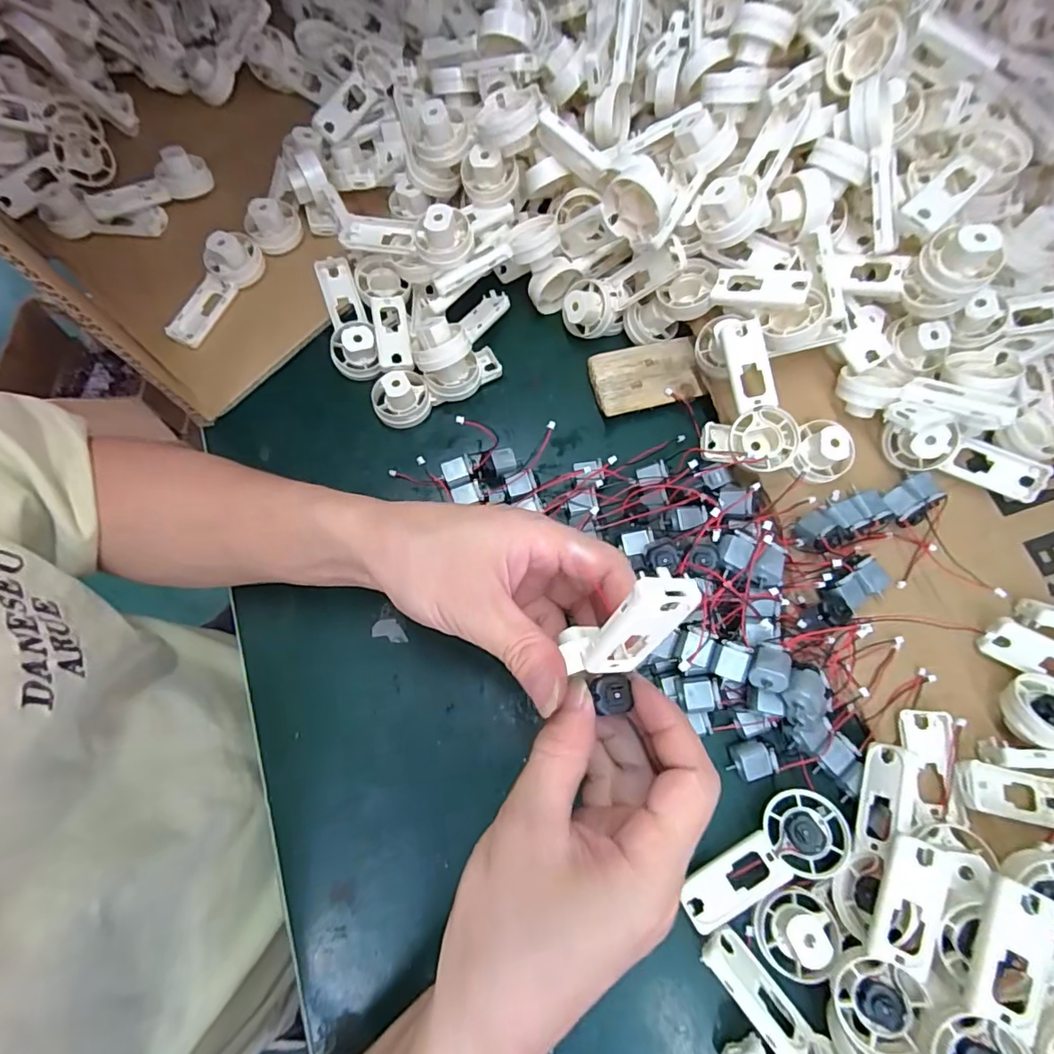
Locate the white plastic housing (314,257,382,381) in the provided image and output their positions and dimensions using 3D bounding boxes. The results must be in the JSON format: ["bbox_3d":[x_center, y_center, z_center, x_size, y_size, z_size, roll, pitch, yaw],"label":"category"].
[{"bbox_3d":[-0.131,-0.150,0.388,0.032,0.028,0.091,-18,72,-7],"label":"white plastic housing"}]

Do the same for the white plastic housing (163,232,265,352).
[{"bbox_3d":[-0.229,-0.174,0.386,0.028,0.035,0.091,32,74,10],"label":"white plastic housing"}]

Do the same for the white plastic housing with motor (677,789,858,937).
[{"bbox_3d":[0.124,0.175,0.276,0.093,0.017,0.036,-32,74,-11],"label":"white plastic housing with motor"}]

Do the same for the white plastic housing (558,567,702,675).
[{"bbox_3d":[0.038,0.040,0.203,0.020,0.065,0.025,-24,69,-43],"label":"white plastic housing"}]

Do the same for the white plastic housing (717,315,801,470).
[{"bbox_3d":[0.138,-0.080,0.333,0.036,0.026,0.094,-20,98,-5],"label":"white plastic housing"}]

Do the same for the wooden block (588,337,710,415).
[{"bbox_3d":[0.085,-0.106,0.378,0.075,0.013,0.047,-11,72,-4],"label":"wooden block"}]

